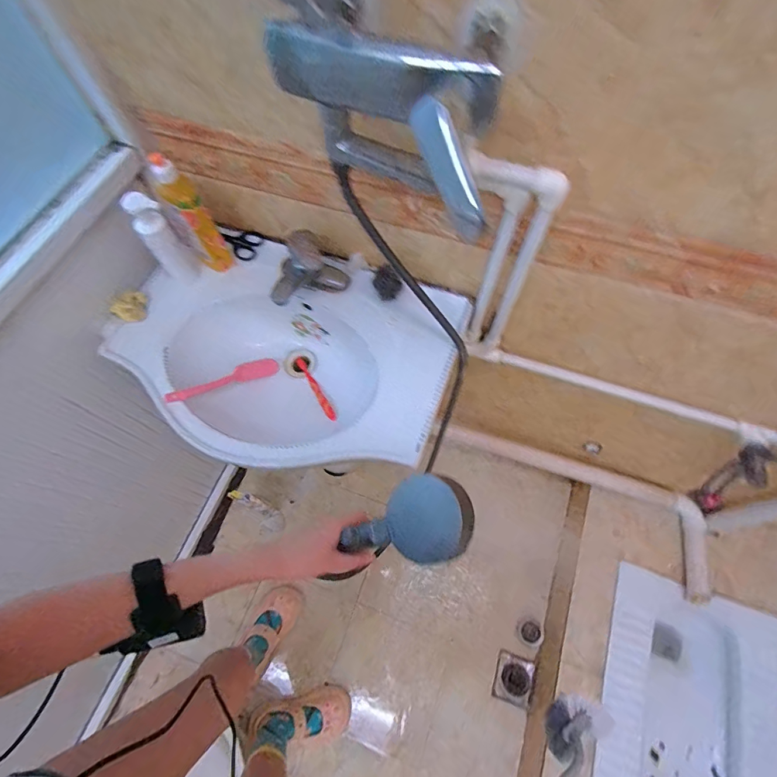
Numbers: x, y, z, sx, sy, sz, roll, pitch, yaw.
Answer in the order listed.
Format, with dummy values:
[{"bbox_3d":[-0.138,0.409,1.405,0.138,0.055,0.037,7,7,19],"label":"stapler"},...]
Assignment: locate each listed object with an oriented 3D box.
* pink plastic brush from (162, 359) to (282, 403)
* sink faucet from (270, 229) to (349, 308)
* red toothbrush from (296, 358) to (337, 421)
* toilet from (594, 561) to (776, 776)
[{"bbox_3d":[-0.292,-0.017,0.737,0.051,0.011,0.226,39,36,15],"label":"pink plastic brush"},{"bbox_3d":[-0.148,-0.210,0.694,0.134,0.109,0.070,-25,69,-10],"label":"sink faucet"},{"bbox_3d":[-0.142,-0.001,0.776,0.017,0.021,0.185,-28,45,-11],"label":"red toothbrush"},{"bbox_3d":[0.740,0.830,1.039,0.436,0.198,0.603,22,68,9],"label":"toilet"}]

